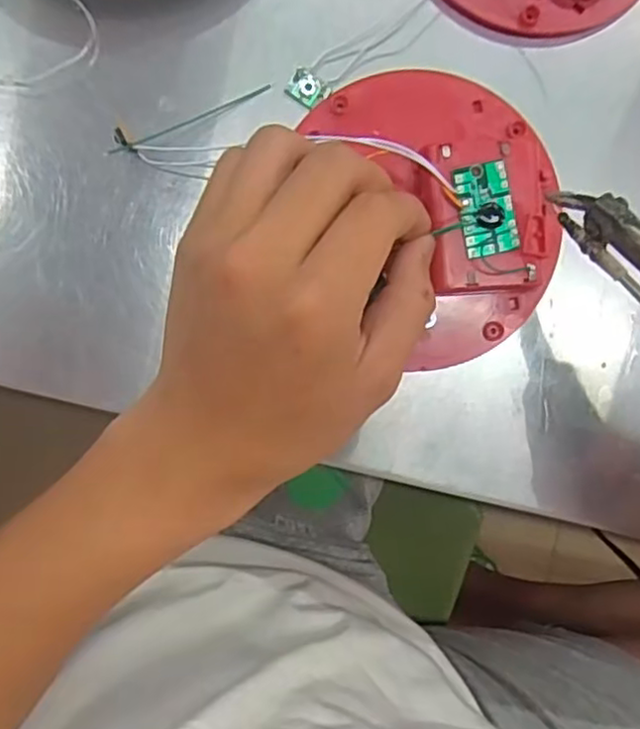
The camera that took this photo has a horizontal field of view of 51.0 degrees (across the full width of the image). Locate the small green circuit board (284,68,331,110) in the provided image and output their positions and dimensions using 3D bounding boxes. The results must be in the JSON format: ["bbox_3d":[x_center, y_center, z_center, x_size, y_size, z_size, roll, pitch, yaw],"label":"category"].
[{"bbox_3d":[-0.006,-0.117,0.285,0.016,0.008,0.013,39,88,-5],"label":"small green circuit board"}]

